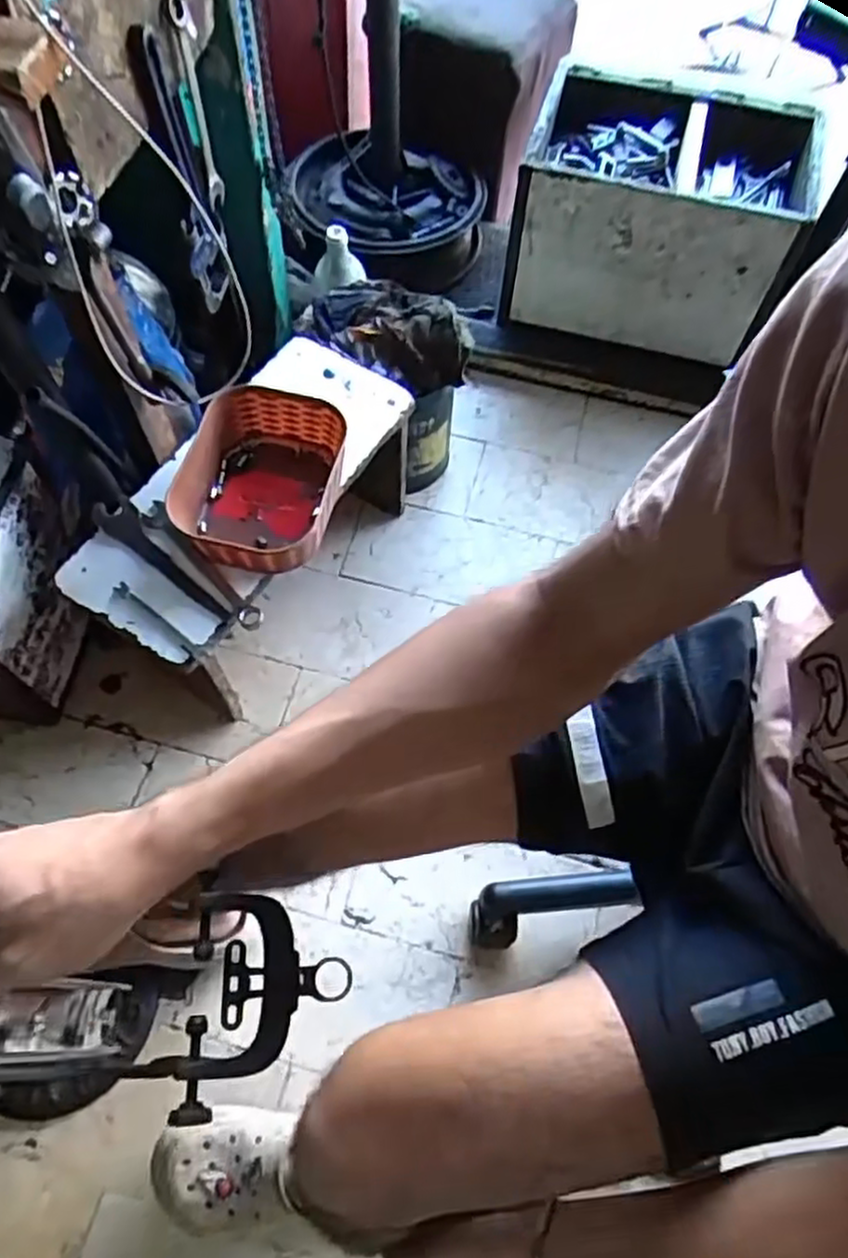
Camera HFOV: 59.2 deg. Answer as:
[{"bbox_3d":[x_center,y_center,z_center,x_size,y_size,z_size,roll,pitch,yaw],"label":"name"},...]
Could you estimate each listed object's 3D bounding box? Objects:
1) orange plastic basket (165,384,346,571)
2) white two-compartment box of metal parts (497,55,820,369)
[{"bbox_3d":[-0.183,-0.162,0.848,0.169,0.076,0.203,10,65,2],"label":"orange plastic basket"},{"bbox_3d":[0.360,-0.645,1.190,0.399,0.255,0.292,18,65,6],"label":"white two-compartment box of metal parts"}]

